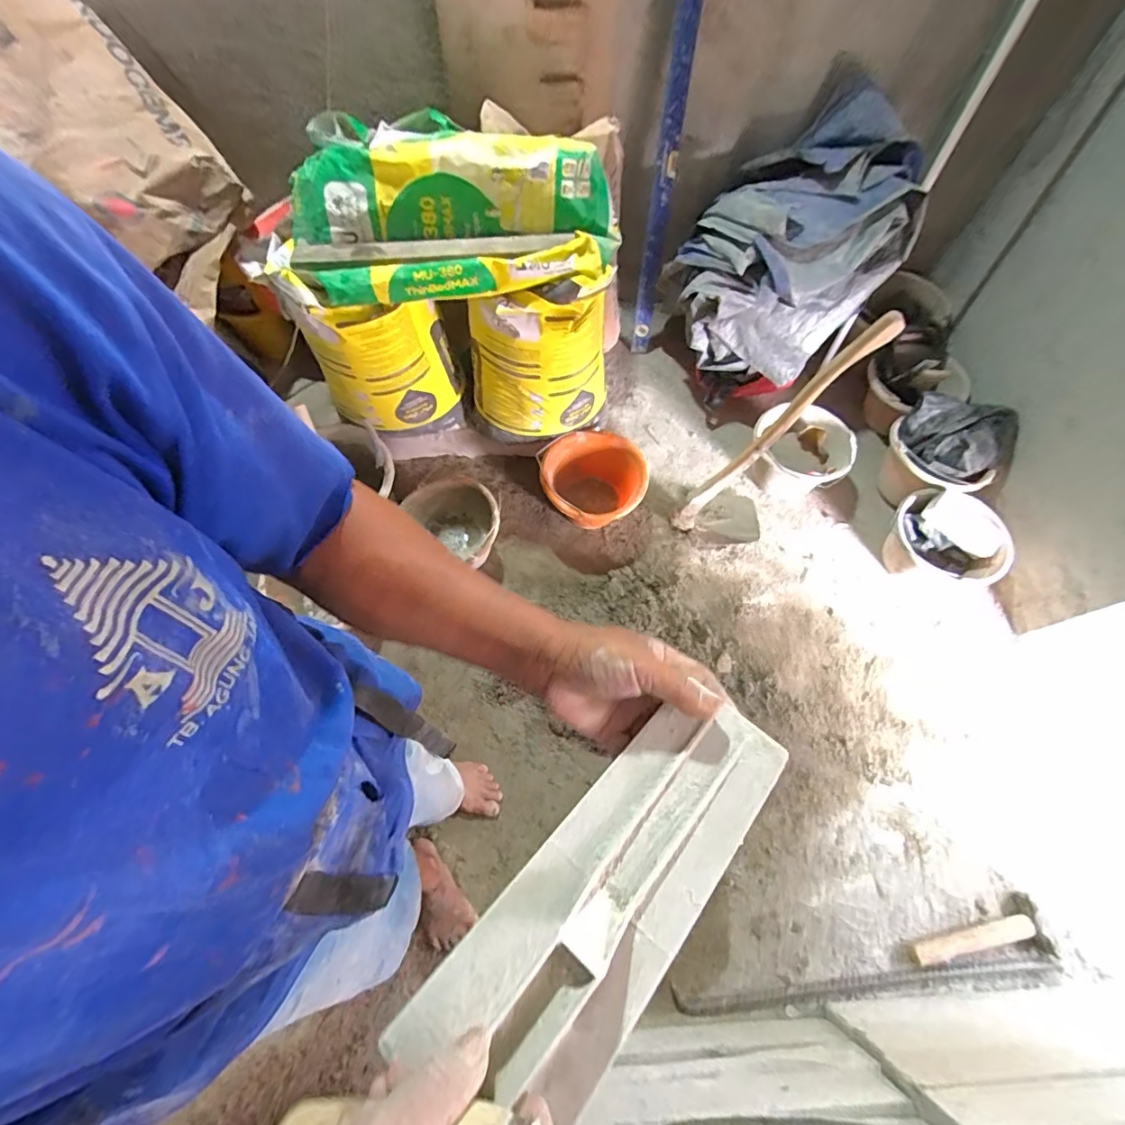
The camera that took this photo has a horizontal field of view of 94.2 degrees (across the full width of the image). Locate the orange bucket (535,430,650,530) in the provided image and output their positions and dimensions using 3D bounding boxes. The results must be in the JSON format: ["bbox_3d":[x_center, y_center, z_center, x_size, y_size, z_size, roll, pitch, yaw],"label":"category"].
[{"bbox_3d":[0.075,-0.188,1.329,0.254,0.173,0.237,0,66,-1],"label":"orange bucket"}]

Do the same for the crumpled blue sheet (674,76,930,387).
[{"bbox_3d":[0.557,-0.750,1.293,0.472,0.442,0.403,23,68,9],"label":"crumpled blue sheet"}]

